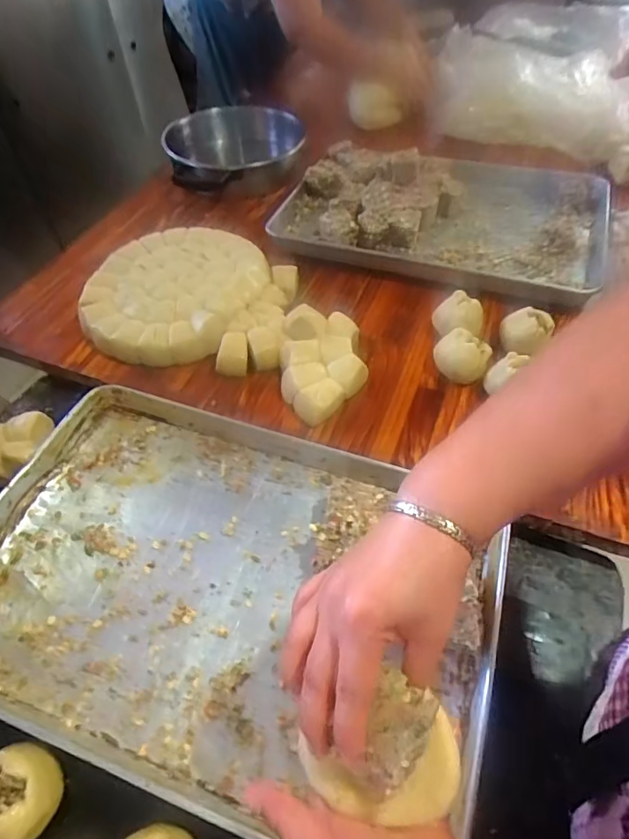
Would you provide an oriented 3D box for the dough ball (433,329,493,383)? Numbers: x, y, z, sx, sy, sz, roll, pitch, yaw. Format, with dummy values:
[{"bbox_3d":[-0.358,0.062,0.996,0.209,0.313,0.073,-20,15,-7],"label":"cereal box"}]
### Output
[{"bbox_3d":[0.218,-0.091,0.730,0.070,0.059,0.055,32,60,25],"label":"dough ball"}]

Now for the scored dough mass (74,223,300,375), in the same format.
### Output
[{"bbox_3d":[-0.215,-0.211,0.853,0.350,0.072,0.318,5,52,7],"label":"scored dough mass"}]

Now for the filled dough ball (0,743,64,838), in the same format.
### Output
[{"bbox_3d":[-0.277,0.349,0.455,0.080,0.039,0.076,-2,52,2],"label":"filled dough ball"}]

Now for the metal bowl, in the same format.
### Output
[{"bbox_3d":[-0.186,-0.611,1.149,0.296,0.119,0.283,-6,52,-1],"label":"metal bowl"}]

